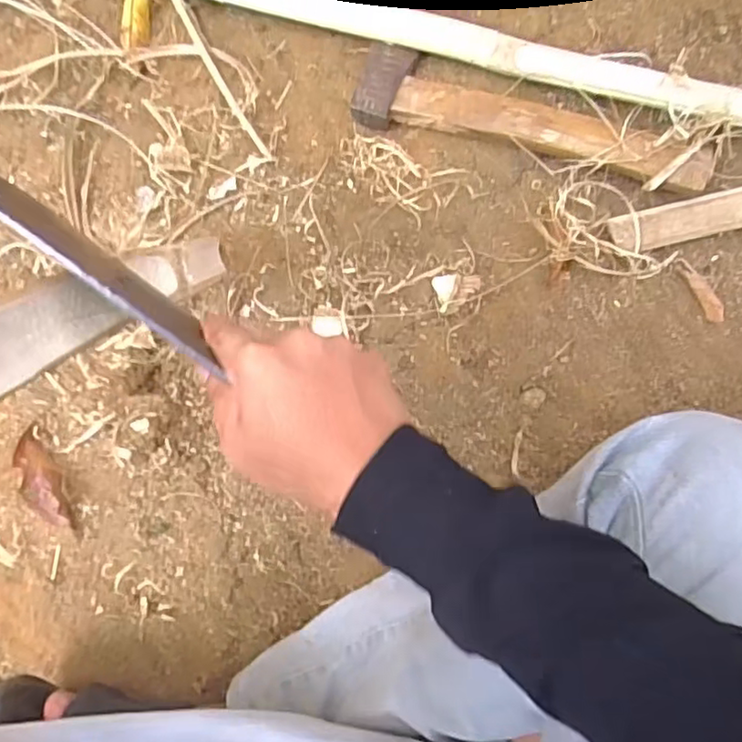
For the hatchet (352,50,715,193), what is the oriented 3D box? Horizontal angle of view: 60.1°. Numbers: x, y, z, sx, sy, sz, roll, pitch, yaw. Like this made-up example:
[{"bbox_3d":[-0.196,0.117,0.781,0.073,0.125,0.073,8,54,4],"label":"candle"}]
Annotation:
[{"bbox_3d":[0.121,-0.195,0.491,0.268,0.024,0.066,16,87,7],"label":"hatchet"}]

